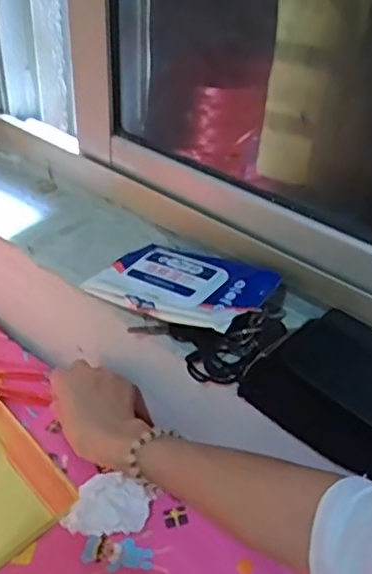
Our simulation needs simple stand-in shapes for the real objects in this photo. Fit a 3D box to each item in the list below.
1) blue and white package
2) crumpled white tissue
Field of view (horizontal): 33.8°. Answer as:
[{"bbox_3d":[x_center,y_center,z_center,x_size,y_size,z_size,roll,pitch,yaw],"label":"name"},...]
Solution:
[{"bbox_3d":[-0.008,-0.004,0.564,0.162,0.018,0.098,19,42,34],"label":"blue and white package"},{"bbox_3d":[-0.071,0.198,0.556,0.073,0.022,0.050,1,39,-5],"label":"crumpled white tissue"}]

